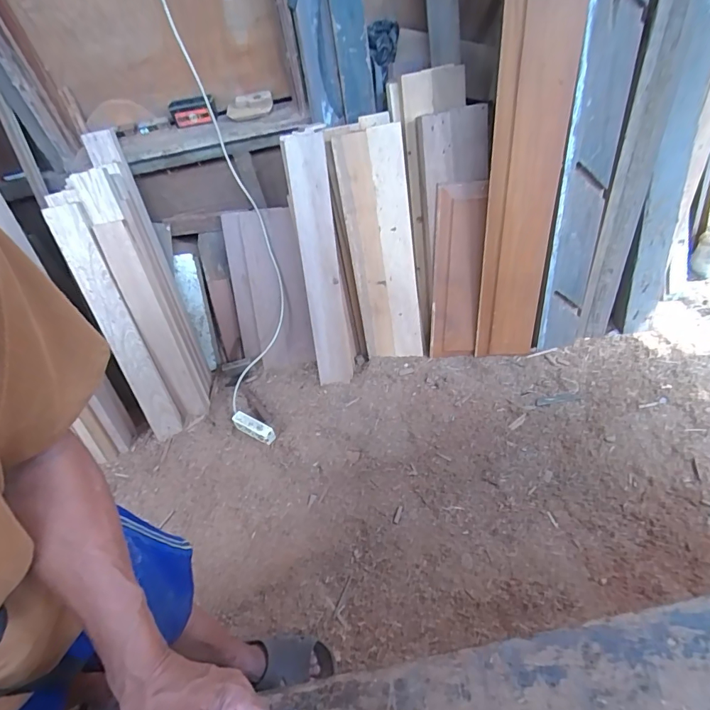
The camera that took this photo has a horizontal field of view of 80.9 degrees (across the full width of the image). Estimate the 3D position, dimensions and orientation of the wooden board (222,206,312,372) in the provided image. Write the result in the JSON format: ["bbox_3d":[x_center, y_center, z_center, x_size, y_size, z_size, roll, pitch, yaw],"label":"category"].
[{"bbox_3d":[-0.319,-0.220,1.494,0.294,0.552,0.031,0,19,21],"label":"wooden board"}]

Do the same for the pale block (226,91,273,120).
[{"bbox_3d":[-0.317,-0.745,1.245,0.148,0.058,0.029,-8,45,17],"label":"pale block"}]

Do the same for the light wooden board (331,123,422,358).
[{"bbox_3d":[0.091,-0.310,1.350,0.204,0.753,0.047,-15,33,-4],"label":"light wooden board"}]

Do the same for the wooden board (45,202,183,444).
[{"bbox_3d":[-0.716,-0.062,1.278,0.099,0.747,0.024,-19,24,-10],"label":"wooden board"}]

